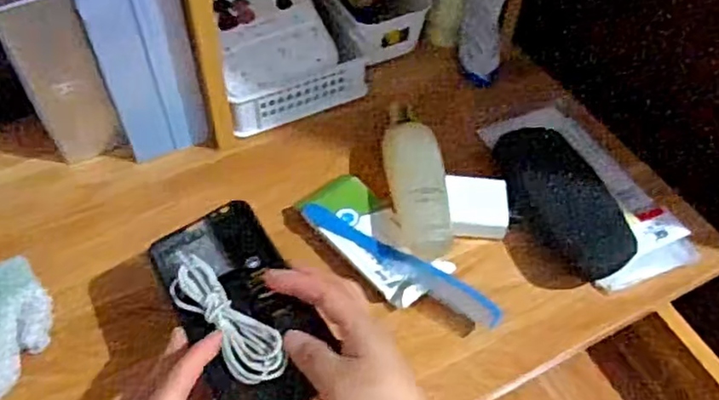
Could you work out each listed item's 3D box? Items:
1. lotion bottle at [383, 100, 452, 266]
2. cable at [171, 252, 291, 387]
[{"bbox_3d":[0.046,-0.024,0.541,0.048,0.036,0.165,-4,52,-5],"label":"lotion bottle"},{"bbox_3d":[-0.086,0.075,0.416,0.034,0.014,0.103,-34,63,-25],"label":"cable"}]

